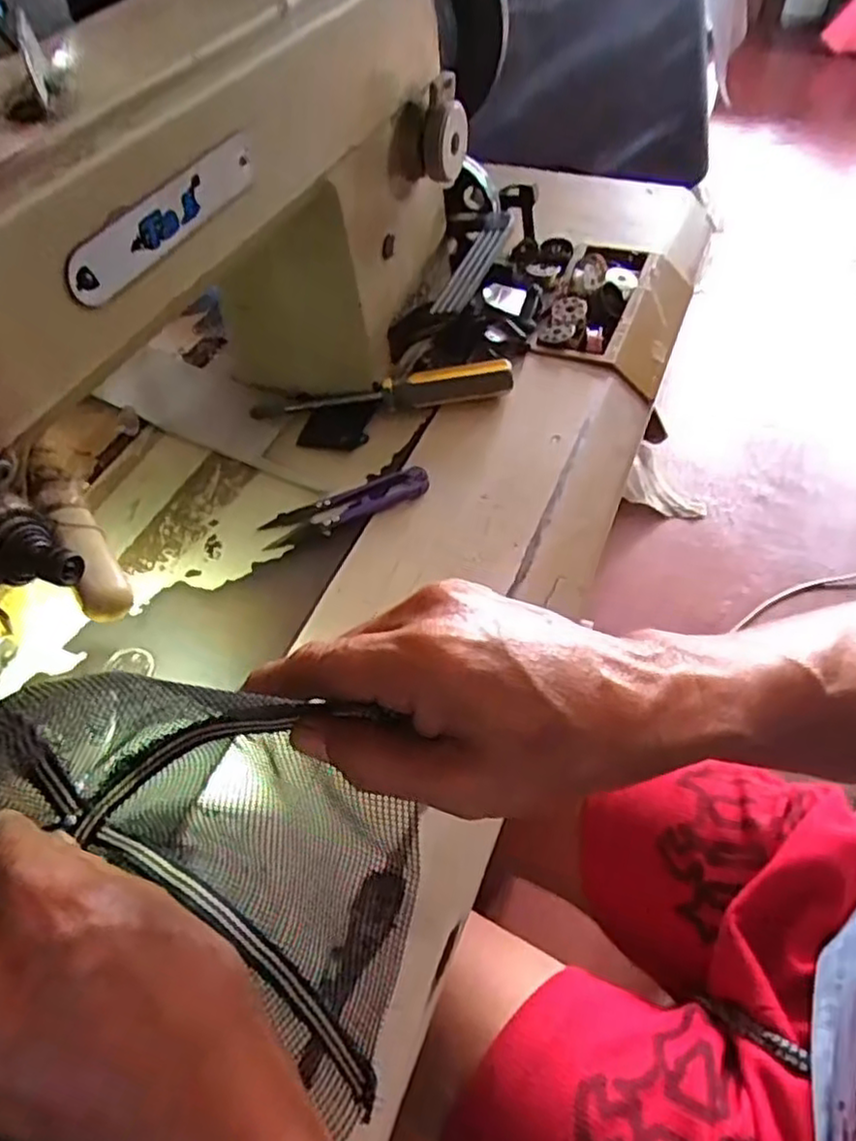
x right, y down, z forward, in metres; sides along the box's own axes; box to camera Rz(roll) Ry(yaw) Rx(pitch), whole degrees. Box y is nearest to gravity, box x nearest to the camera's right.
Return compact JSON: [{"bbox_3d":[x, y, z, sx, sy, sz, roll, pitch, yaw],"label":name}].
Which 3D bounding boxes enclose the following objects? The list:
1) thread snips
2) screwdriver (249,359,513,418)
[{"bbox_3d":[-0.047,-0.038,0.406,0.096,0.011,0.026,-20,56,-10],"label":"thread snips"},{"bbox_3d":[-0.030,-0.116,0.451,0.168,0.022,0.020,-7,54,-1],"label":"screwdriver"}]

